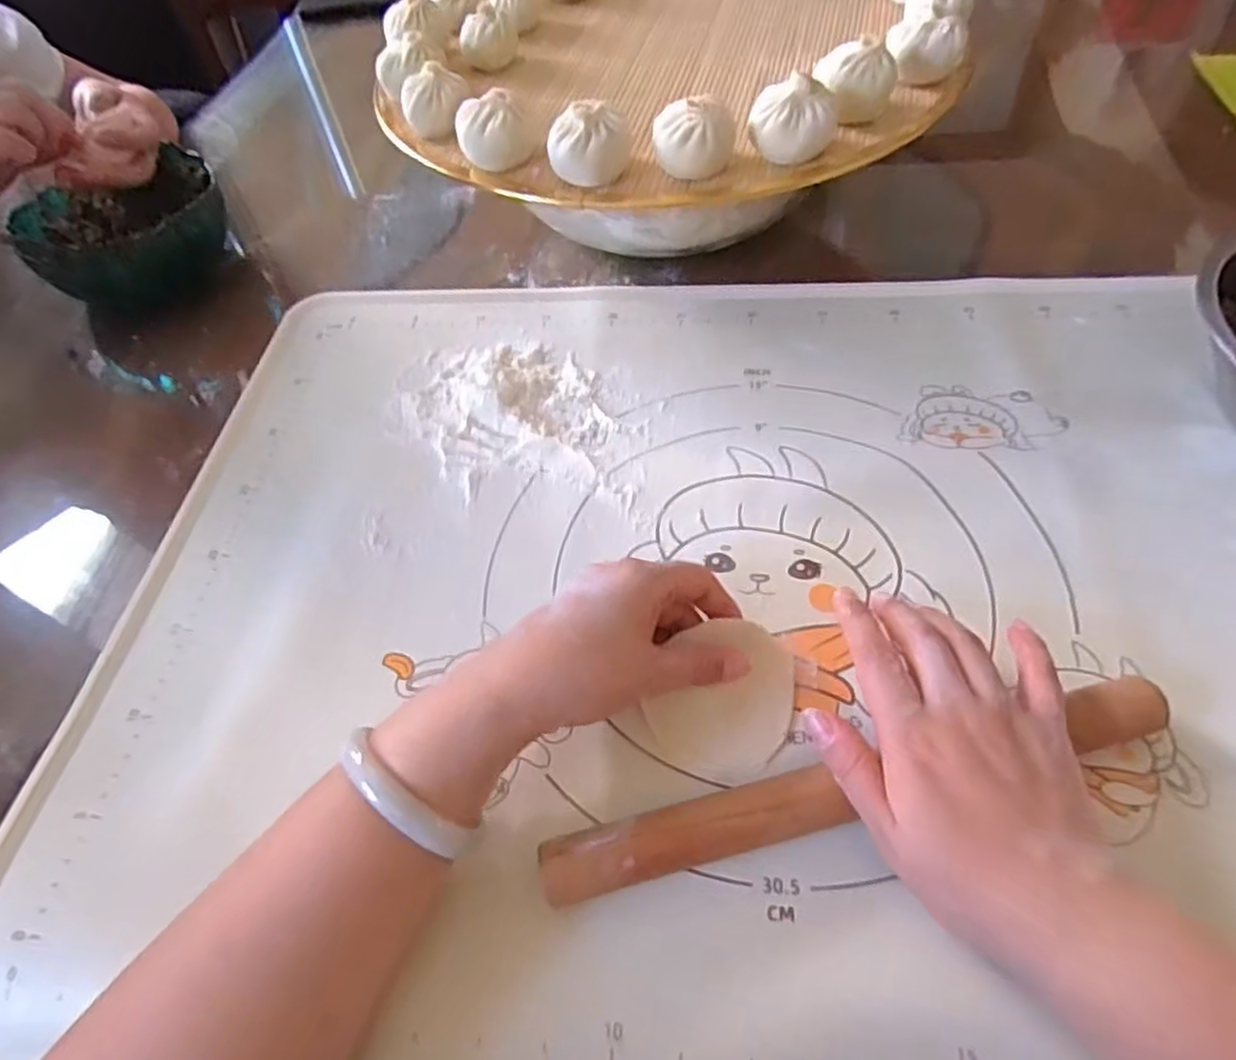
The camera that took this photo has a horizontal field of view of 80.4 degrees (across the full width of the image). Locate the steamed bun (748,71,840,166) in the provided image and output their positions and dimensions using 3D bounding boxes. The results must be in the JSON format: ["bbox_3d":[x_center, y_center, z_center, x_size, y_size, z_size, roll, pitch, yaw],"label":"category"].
[{"bbox_3d":[0.096,-0.225,0.403,0.044,0.033,0.044,13,57,15],"label":"steamed bun"}]

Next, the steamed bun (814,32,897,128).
[{"bbox_3d":[0.135,-0.257,0.418,0.044,0.031,0.044,9,56,12],"label":"steamed bun"}]

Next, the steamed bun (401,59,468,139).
[{"bbox_3d":[-0.114,-0.267,0.455,0.036,0.032,0.036,-3,55,4],"label":"steamed bun"}]

